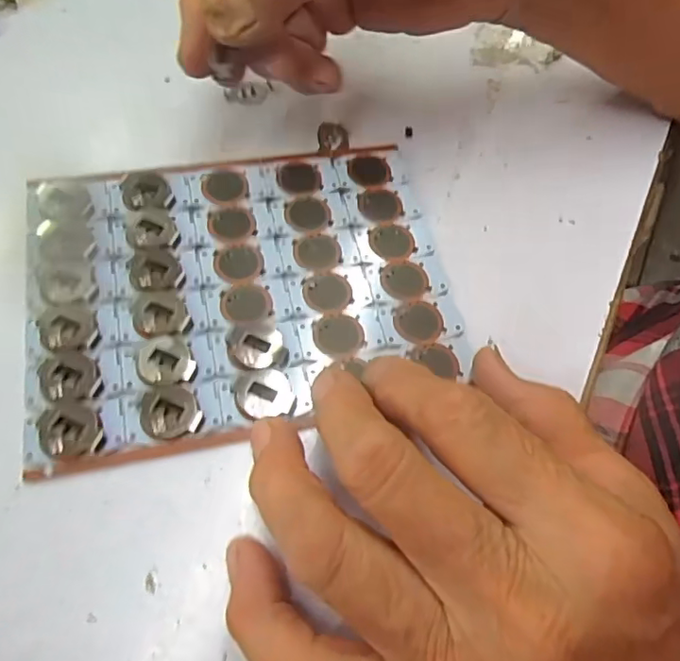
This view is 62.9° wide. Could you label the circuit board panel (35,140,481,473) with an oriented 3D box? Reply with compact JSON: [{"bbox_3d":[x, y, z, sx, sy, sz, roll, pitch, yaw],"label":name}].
[{"bbox_3d":[-0.035,-0.018,0.204,0.147,0.009,0.113,-10,63,-9],"label":"circuit board panel"}]

